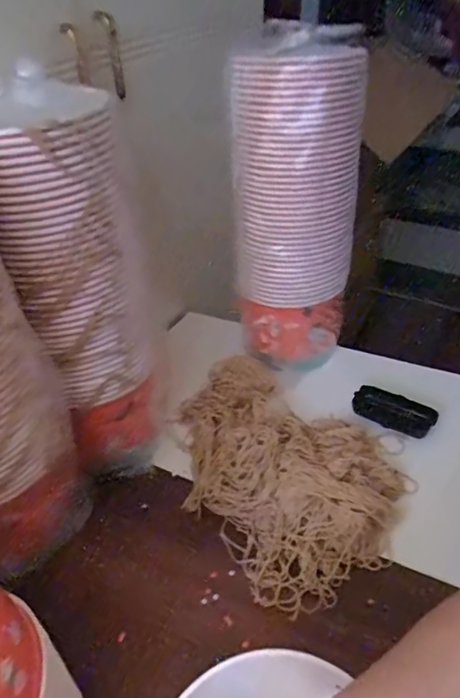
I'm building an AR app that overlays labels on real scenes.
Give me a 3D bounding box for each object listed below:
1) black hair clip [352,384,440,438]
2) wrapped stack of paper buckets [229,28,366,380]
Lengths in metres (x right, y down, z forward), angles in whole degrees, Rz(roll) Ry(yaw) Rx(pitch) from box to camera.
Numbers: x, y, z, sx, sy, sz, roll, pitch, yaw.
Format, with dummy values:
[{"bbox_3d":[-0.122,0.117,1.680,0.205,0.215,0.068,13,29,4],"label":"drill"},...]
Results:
[{"bbox_3d":[0.228,0.088,0.734,0.107,0.034,0.043,16,42,24],"label":"black hair clip"},{"bbox_3d":[0.089,-0.191,0.733,0.159,0.414,0.144,1,38,6],"label":"wrapped stack of paper buckets"}]

